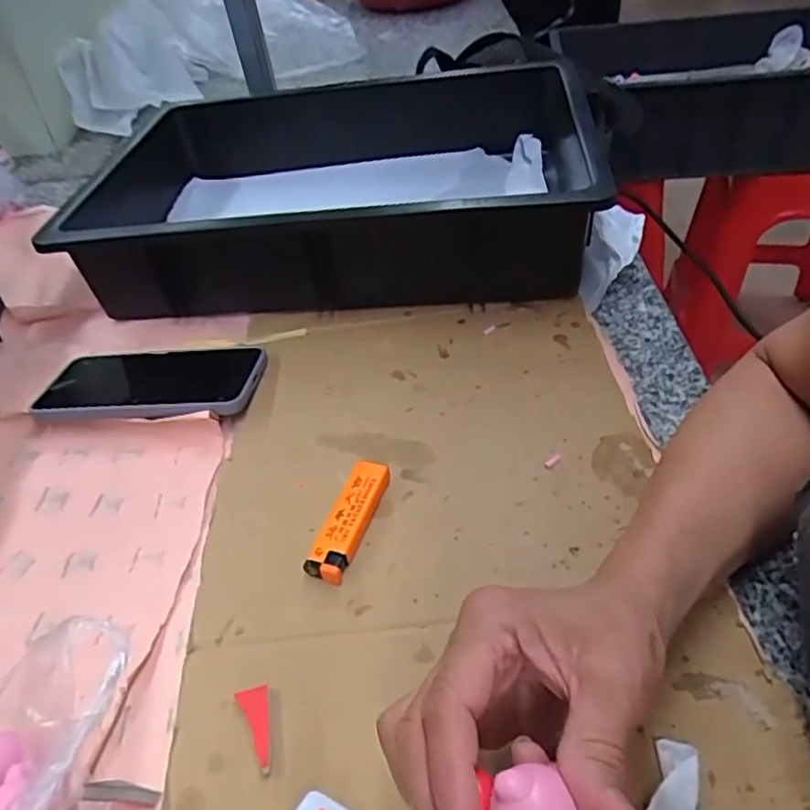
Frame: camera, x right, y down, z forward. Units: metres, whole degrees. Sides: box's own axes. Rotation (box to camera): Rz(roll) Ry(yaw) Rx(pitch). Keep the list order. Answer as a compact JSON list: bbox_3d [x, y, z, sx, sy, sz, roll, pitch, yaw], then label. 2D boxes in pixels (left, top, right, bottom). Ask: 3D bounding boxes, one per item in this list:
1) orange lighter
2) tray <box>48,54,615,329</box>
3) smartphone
[{"bbox_3d":[-0.033,0.068,0.391,0.026,0.015,0.078,11,47,18],"label":"orange lighter"},{"bbox_3d":[-0.055,-0.202,0.616,0.421,0.099,0.331,-4,43,4],"label":"tray"},{"bbox_3d":[-0.187,-0.018,0.496,0.158,0.012,0.083,-2,34,9],"label":"smartphone"}]

